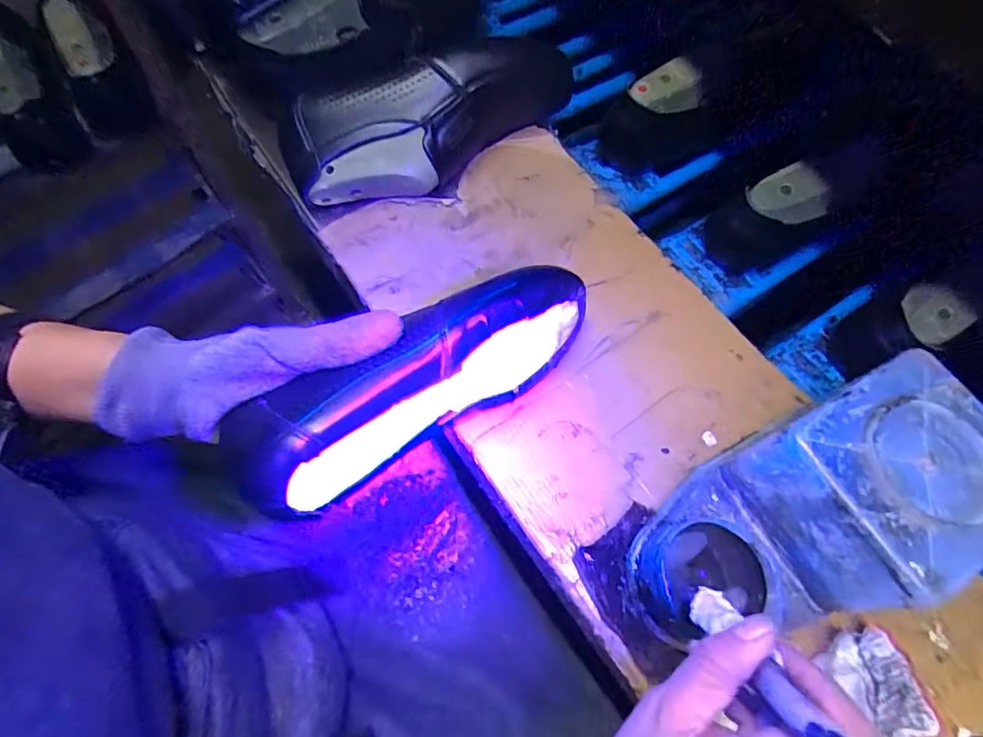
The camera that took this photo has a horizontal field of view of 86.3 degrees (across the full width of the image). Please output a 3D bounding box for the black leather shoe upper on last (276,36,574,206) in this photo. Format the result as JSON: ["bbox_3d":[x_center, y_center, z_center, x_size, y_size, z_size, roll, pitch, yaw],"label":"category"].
[{"bbox_3d":[-0.045,-0.205,0.445,0.252,0.088,0.077,-19,68,-11],"label":"black leather shoe upper on last"}]

